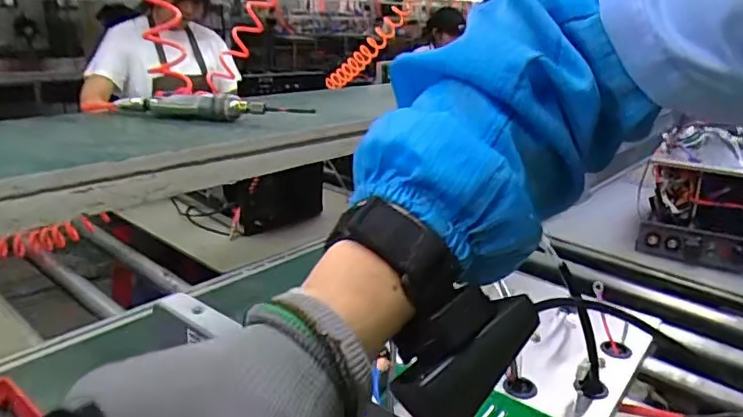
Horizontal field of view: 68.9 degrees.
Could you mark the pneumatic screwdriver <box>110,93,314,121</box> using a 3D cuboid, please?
[{"bbox_3d":[-0.251,-0.162,0.853,0.312,0.036,0.047,2,21,-4],"label":"pneumatic screwdriver"}]

